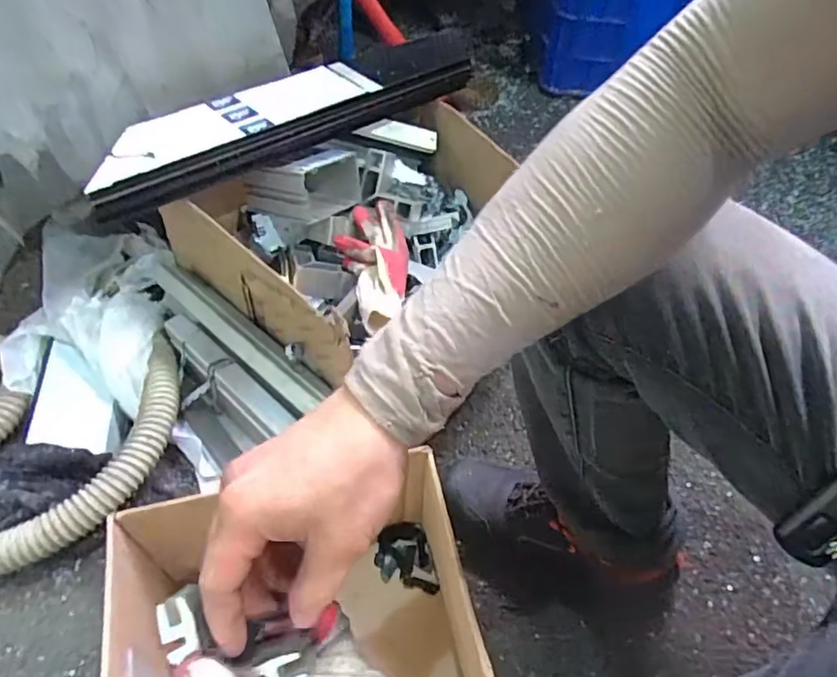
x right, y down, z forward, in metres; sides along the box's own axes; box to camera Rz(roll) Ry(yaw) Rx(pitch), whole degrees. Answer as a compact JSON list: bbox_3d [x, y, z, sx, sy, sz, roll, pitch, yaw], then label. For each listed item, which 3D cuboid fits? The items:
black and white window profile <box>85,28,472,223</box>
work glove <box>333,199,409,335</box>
[{"bbox_3d":[-0.158,-0.327,0.823,0.650,0.074,0.111,-35,60,-28],"label":"black and white window profile"},{"bbox_3d":[-0.056,-0.104,0.813,0.095,0.057,0.209,-12,52,-11],"label":"work glove"}]

